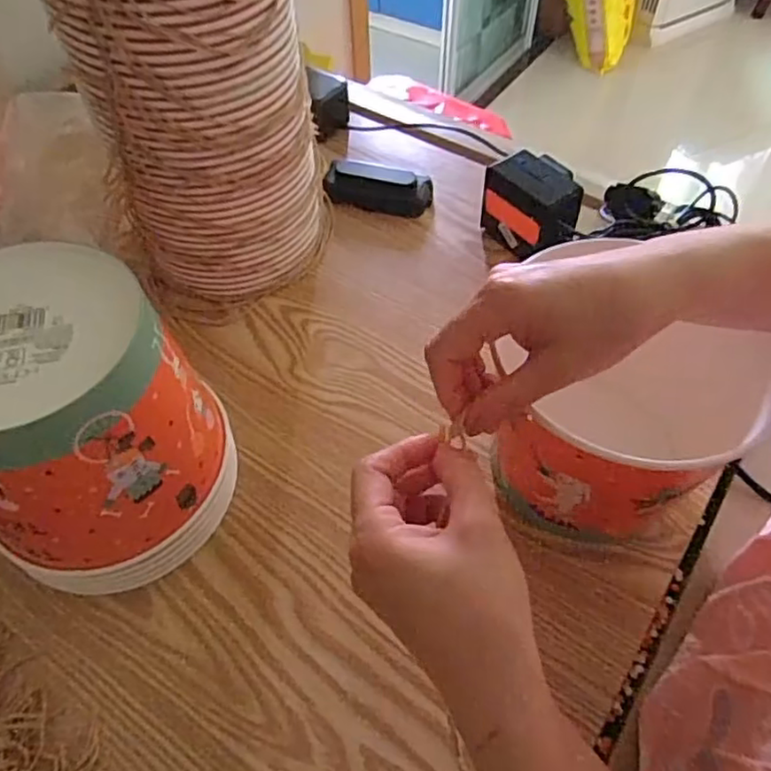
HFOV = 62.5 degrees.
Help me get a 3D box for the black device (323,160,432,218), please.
[{"bbox_3d":[-0.006,-0.195,0.627,0.101,0.028,0.041,9,54,7],"label":"black device"}]

